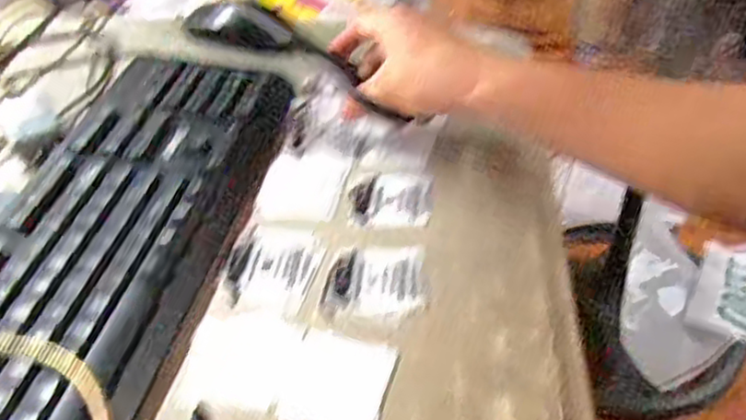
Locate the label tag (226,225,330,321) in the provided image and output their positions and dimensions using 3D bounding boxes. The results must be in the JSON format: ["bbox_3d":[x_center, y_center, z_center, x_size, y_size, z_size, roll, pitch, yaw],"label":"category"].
[{"bbox_3d":[-0.061,0.035,0.441,0.052,0.005,0.067,11,45,11],"label":"label tag"}]

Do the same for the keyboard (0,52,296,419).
[{"bbox_3d":[-0.169,0.027,0.427,0.136,0.027,0.424,5,41,10],"label":"keyboard"}]

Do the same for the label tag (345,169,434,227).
[{"bbox_3d":[0.012,-0.009,0.486,0.057,0.005,0.054,3,41,8],"label":"label tag"}]

